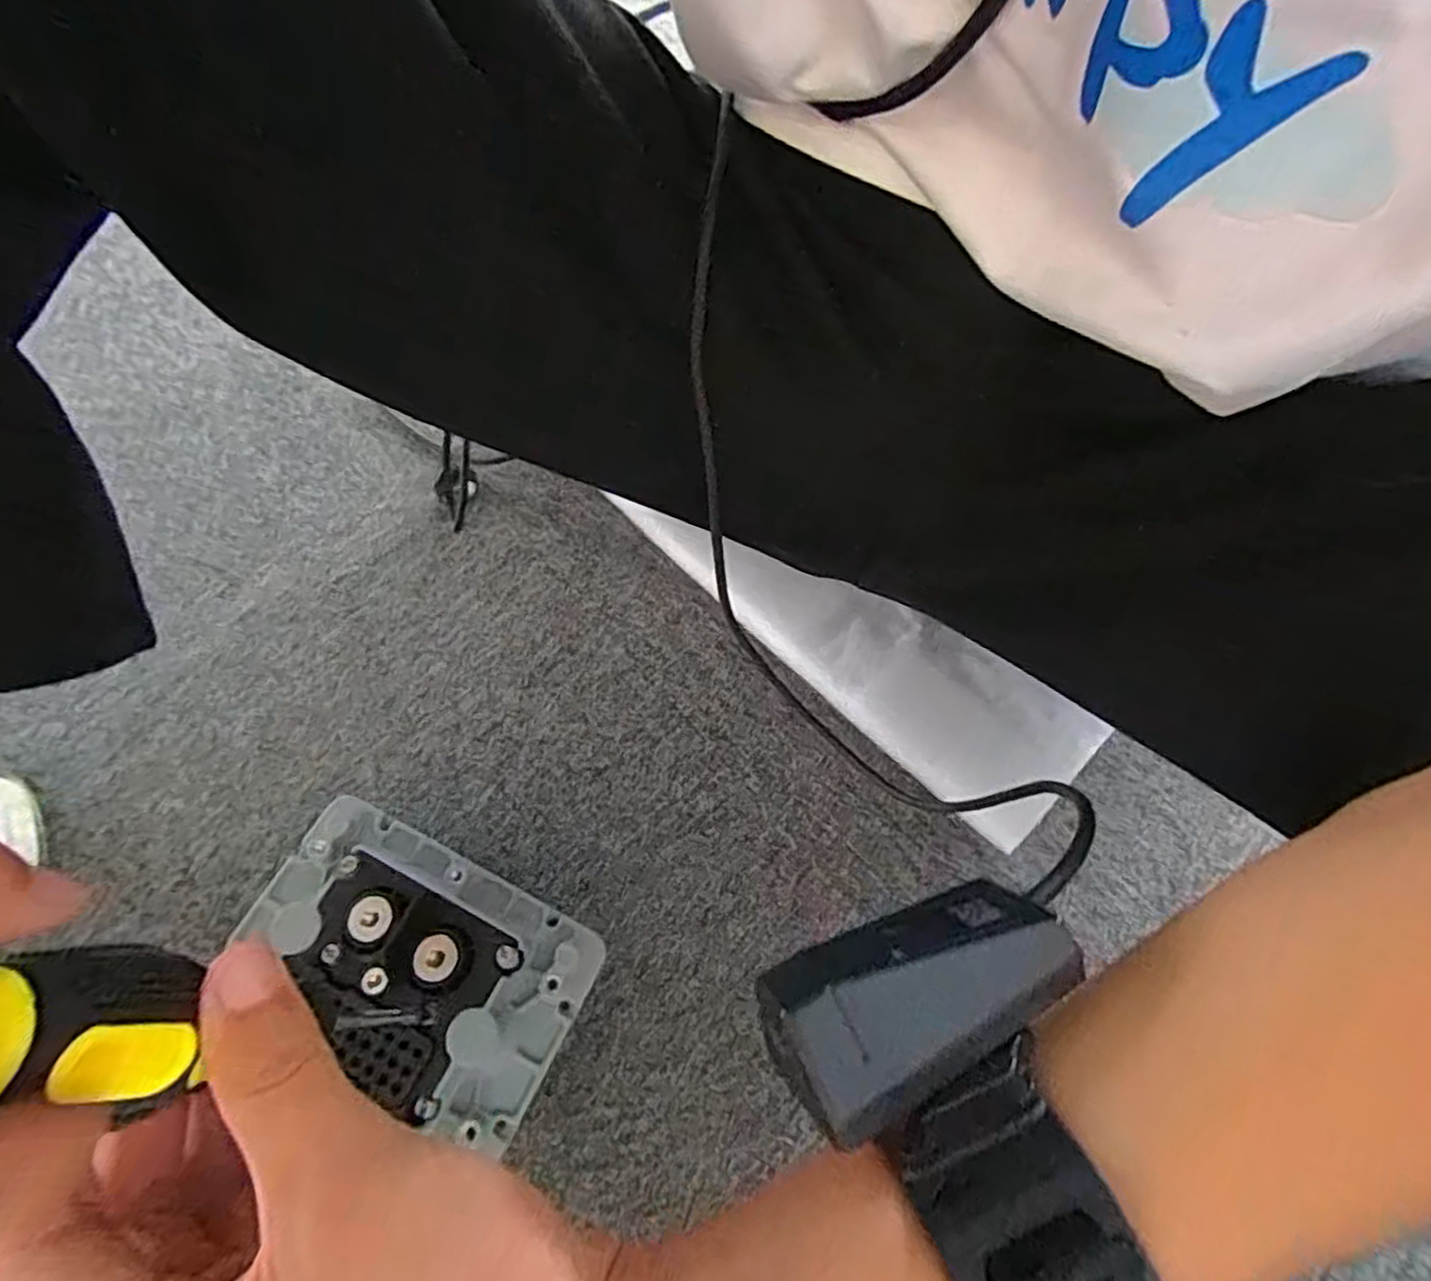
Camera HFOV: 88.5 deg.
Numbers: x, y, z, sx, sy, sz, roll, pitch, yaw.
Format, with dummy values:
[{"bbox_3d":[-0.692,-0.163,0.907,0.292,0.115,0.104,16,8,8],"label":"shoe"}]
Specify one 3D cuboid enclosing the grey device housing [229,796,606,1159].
[{"bbox_3d":[-0.136,0.136,0.321,0.152,0.032,0.088,26,66,11],"label":"grey device housing"}]

